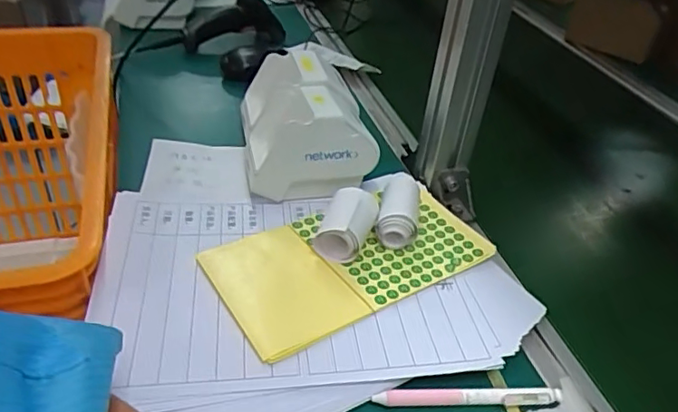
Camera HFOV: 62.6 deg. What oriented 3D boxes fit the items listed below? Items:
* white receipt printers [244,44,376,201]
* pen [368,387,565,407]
[{"bbox_3d":[-0.038,-0.090,0.583,0.121,0.096,0.178,-3,39,-11],"label":"white receipt printers"},{"bbox_3d":[0.092,0.135,0.394,0.134,0.006,0.013,1,39,-6],"label":"pen"}]

